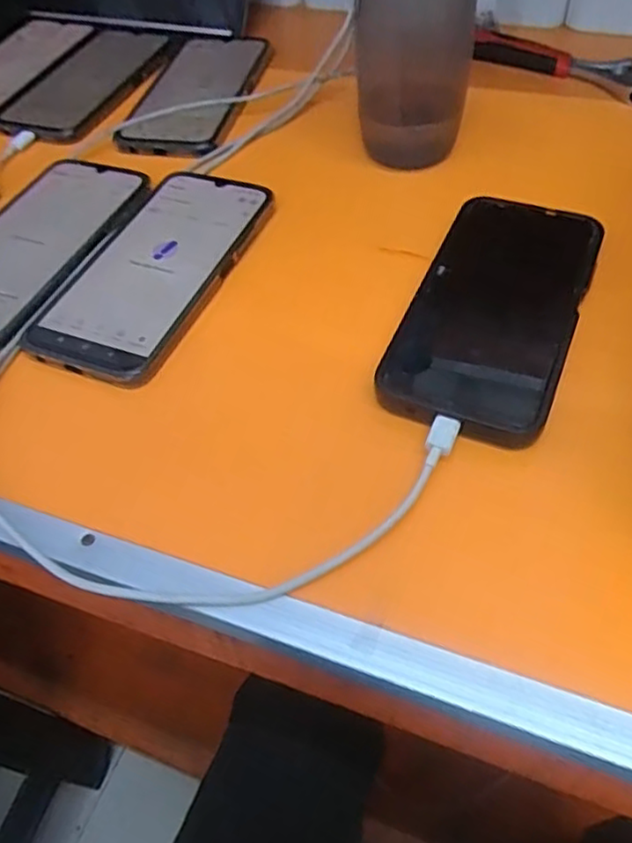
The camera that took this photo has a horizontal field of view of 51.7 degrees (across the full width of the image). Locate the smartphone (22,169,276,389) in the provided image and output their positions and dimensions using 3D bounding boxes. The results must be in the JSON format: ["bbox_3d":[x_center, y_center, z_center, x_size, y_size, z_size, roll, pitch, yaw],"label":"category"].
[{"bbox_3d":[-0.092,-0.091,0.382,0.082,0.014,0.167,16,55,17],"label":"smartphone"}]

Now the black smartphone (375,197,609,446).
[{"bbox_3d":[0.094,-0.061,0.337,0.080,0.009,0.163,19,59,17],"label":"black smartphone"}]

